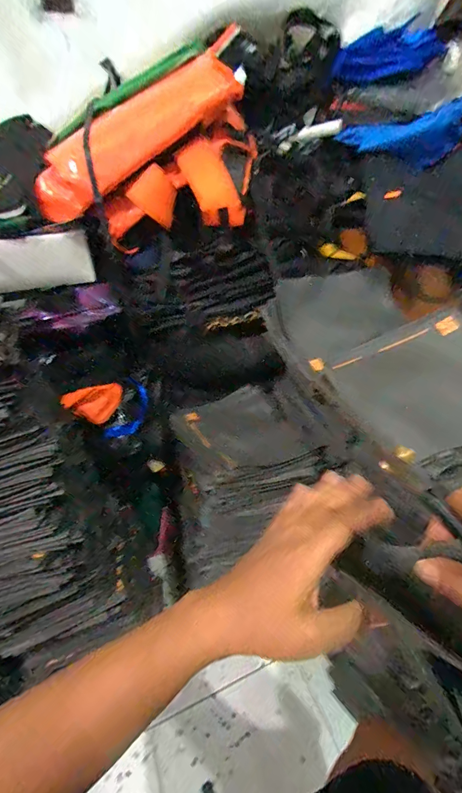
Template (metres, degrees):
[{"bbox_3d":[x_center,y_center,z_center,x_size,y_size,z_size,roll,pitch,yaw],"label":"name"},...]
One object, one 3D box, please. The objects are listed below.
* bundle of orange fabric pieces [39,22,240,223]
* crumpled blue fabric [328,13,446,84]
[{"bbox_3d":[-0.181,-0.550,0.726,0.528,0.108,0.074,-38,38,-1],"label":"bundle of orange fabric pieces"},{"bbox_3d":[0.432,-0.942,0.976,0.333,0.103,0.051,-17,35,-17],"label":"crumpled blue fabric"}]

